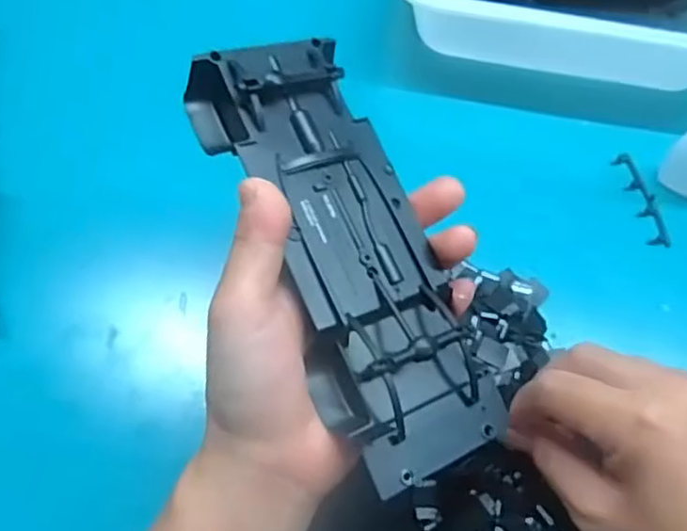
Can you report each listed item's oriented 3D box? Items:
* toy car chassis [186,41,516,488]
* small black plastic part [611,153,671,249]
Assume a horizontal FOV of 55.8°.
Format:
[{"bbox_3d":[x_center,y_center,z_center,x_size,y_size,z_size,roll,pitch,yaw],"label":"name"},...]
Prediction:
[{"bbox_3d":[0.003,-0.008,0.277,0.073,0.035,0.194,-20,81,-30],"label":"toy car chassis"},{"bbox_3d":[0.190,-0.043,0.413,0.015,0.004,0.069,-10,65,-6],"label":"small black plastic part"}]

